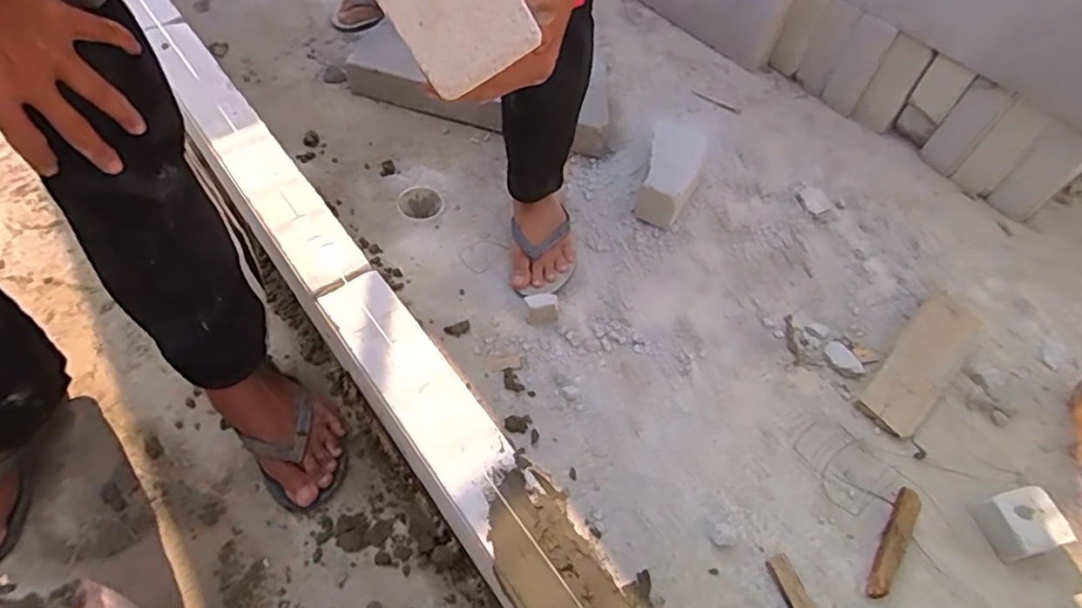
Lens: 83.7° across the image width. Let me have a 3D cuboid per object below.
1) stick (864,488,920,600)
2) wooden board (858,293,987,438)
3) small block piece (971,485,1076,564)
[{"bbox_3d":[0.449,0.299,0.767,0.025,0.030,0.153,30,60,16],"label":"stick"},{"bbox_3d":[0.589,0.088,0.925,0.091,0.015,0.281,39,62,20],"label":"wooden board"},{"bbox_3d":[0.612,0.279,0.772,0.078,0.054,0.076,-11,58,-11],"label":"small block piece"}]

